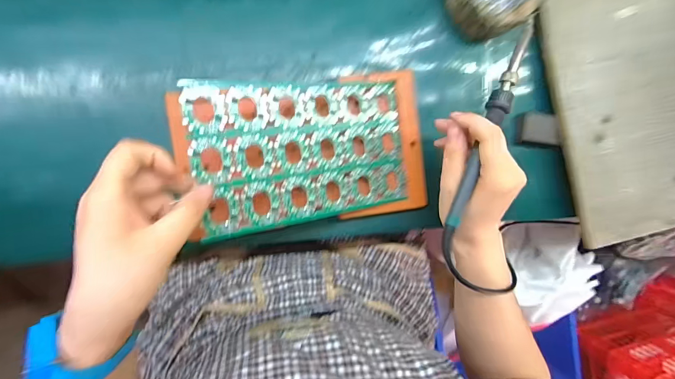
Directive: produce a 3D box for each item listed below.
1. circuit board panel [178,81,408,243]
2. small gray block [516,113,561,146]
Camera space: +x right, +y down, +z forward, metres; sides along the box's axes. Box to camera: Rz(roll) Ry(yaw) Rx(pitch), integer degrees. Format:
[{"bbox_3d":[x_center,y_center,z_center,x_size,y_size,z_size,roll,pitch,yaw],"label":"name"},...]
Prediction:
[{"bbox_3d":[-0.023,-0.034,0.301,0.197,0.005,0.119,-10,95,-28],"label":"circuit board panel"},{"bbox_3d":[0.220,-0.065,0.367,0.042,0.014,0.032,4,94,-9],"label":"small gray block"}]

